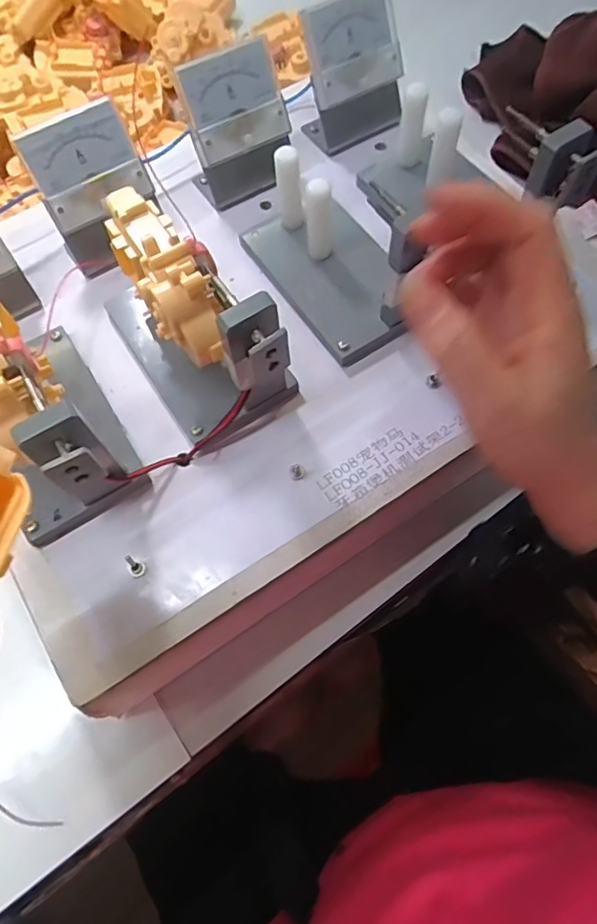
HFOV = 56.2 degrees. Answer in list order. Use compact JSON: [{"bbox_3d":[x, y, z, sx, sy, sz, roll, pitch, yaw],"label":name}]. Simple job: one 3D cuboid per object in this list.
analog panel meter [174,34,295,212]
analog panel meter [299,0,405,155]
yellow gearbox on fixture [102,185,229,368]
[{"bbox_3d":[-0.038,-0.216,0.364,0.065,0.074,0.044,-26,68,-9],"label":"analog panel meter"},{"bbox_3d":[0.040,-0.265,0.382,0.065,0.079,0.041,-32,69,-11],"label":"analog panel meter"},{"bbox_3d":[-0.068,-0.094,0.281,0.032,0.031,0.096,-30,68,-10],"label":"yellow gearbox on fixture"}]

